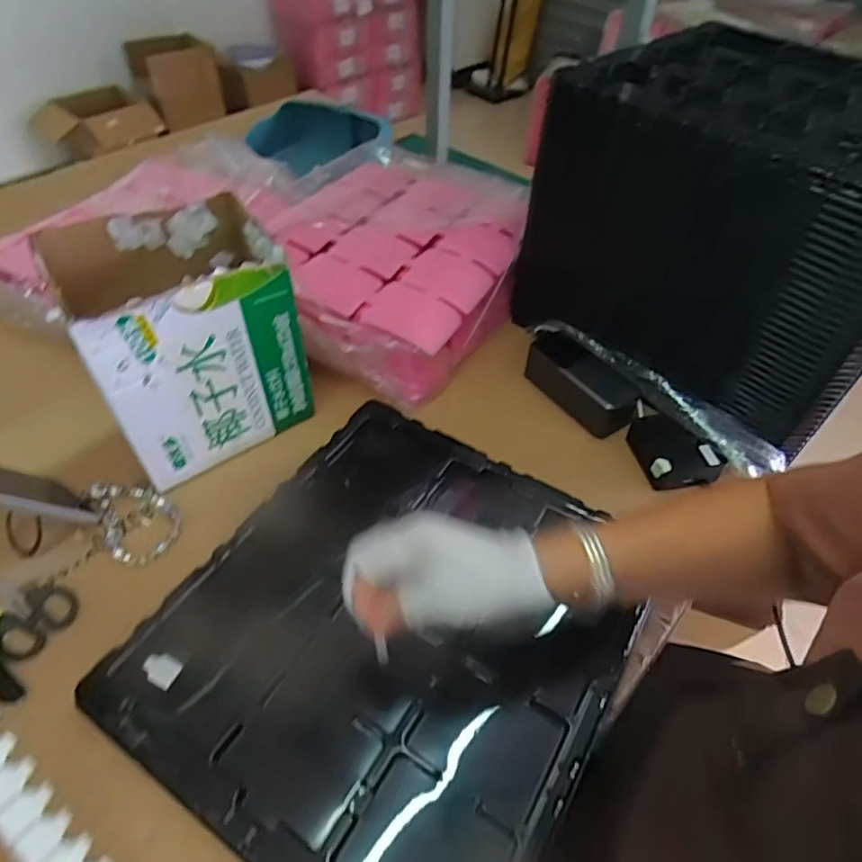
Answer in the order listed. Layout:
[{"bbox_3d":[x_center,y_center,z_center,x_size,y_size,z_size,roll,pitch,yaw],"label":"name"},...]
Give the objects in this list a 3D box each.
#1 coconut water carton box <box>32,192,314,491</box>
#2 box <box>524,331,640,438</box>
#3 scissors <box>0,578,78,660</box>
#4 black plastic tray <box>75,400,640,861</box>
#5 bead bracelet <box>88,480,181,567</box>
[{"bbox_3d":[-0.235,-0.092,0.574,0.185,0.197,0.146,-30,54,-21],"label":"coconut water carton box"},{"bbox_3d":[0.169,-0.059,0.672,0.052,0.060,0.150,-30,57,-26],"label":"box"},{"bbox_3d":[-0.358,0.146,0.497,0.103,0.016,0.061,28,53,20],"label":"scissors"},{"bbox_3d":[-0.026,0.154,0.477,0.324,0.033,0.363,26,52,22],"label":"black plastic tray"},{"bbox_3d":[-0.286,0.080,0.550,0.105,0.014,0.064,36,56,25],"label":"bead bracelet"}]

